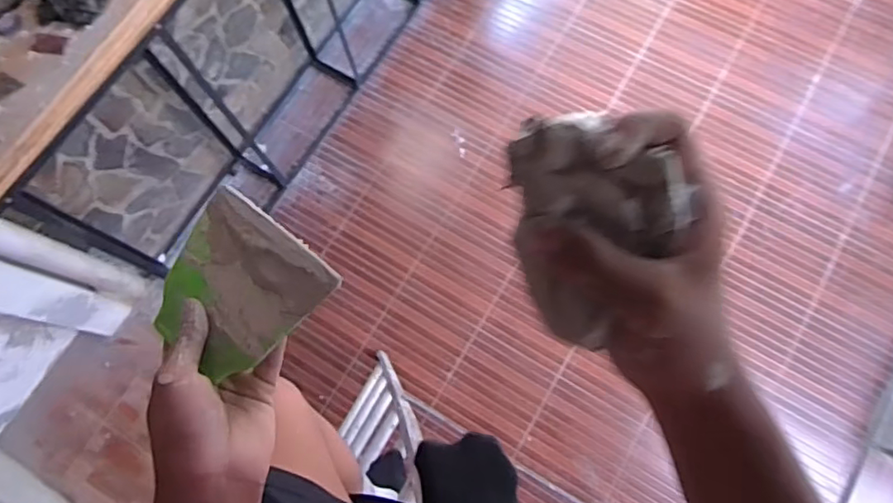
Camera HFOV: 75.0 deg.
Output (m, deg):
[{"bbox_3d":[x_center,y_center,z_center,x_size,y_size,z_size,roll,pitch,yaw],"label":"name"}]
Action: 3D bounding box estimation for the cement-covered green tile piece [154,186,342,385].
[{"bbox_3d":[-0.141,0.025,0.389,0.117,0.008,0.102,32,87,24],"label":"cement-covered green tile piece"}]

